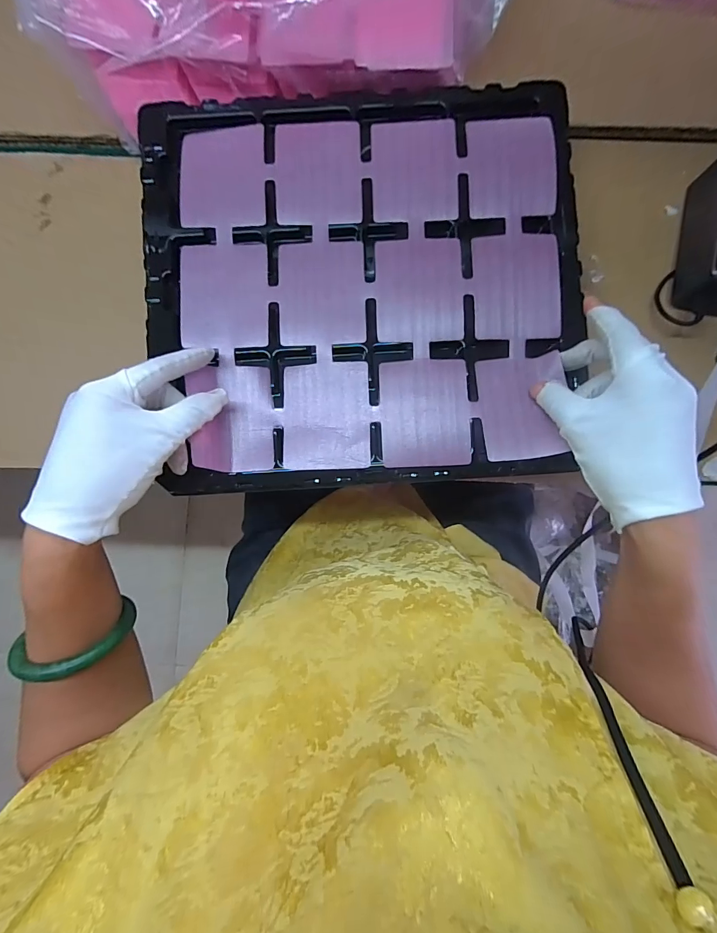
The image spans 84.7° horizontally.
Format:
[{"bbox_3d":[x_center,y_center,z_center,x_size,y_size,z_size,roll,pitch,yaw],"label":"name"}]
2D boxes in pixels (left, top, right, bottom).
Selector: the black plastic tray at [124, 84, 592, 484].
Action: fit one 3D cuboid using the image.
[{"bbox_3d":[0.003,-0.150,0.334,0.358,0.027,0.327,-3,83,0],"label":"black plastic tray"}]

